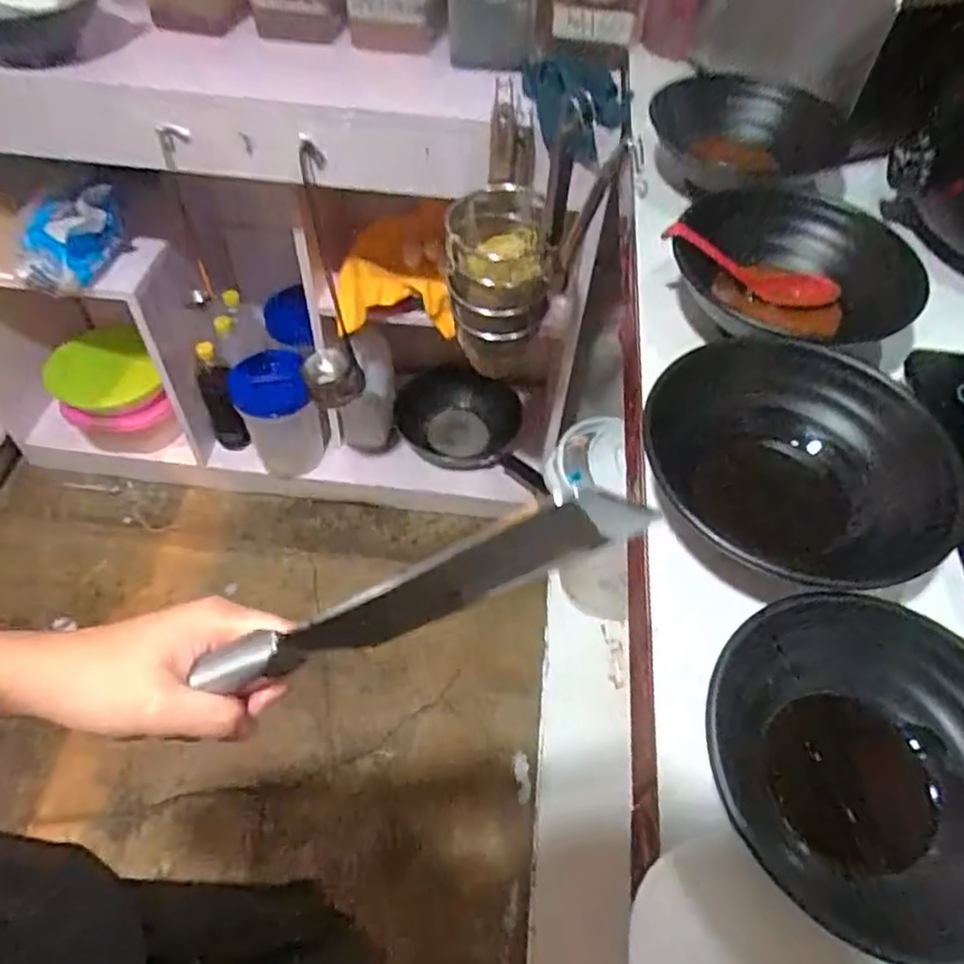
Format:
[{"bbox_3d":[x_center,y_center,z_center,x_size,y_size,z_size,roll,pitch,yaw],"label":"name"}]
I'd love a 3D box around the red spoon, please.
[{"bbox_3d":[0.222,-0.180,0.577,0.160,0.034,0.025,17,52,-14],"label":"red spoon"}]

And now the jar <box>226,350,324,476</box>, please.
[{"bbox_3d":[-0.435,-0.141,1.470,0.155,0.251,0.176,-16,56,-15],"label":"jar"}]

